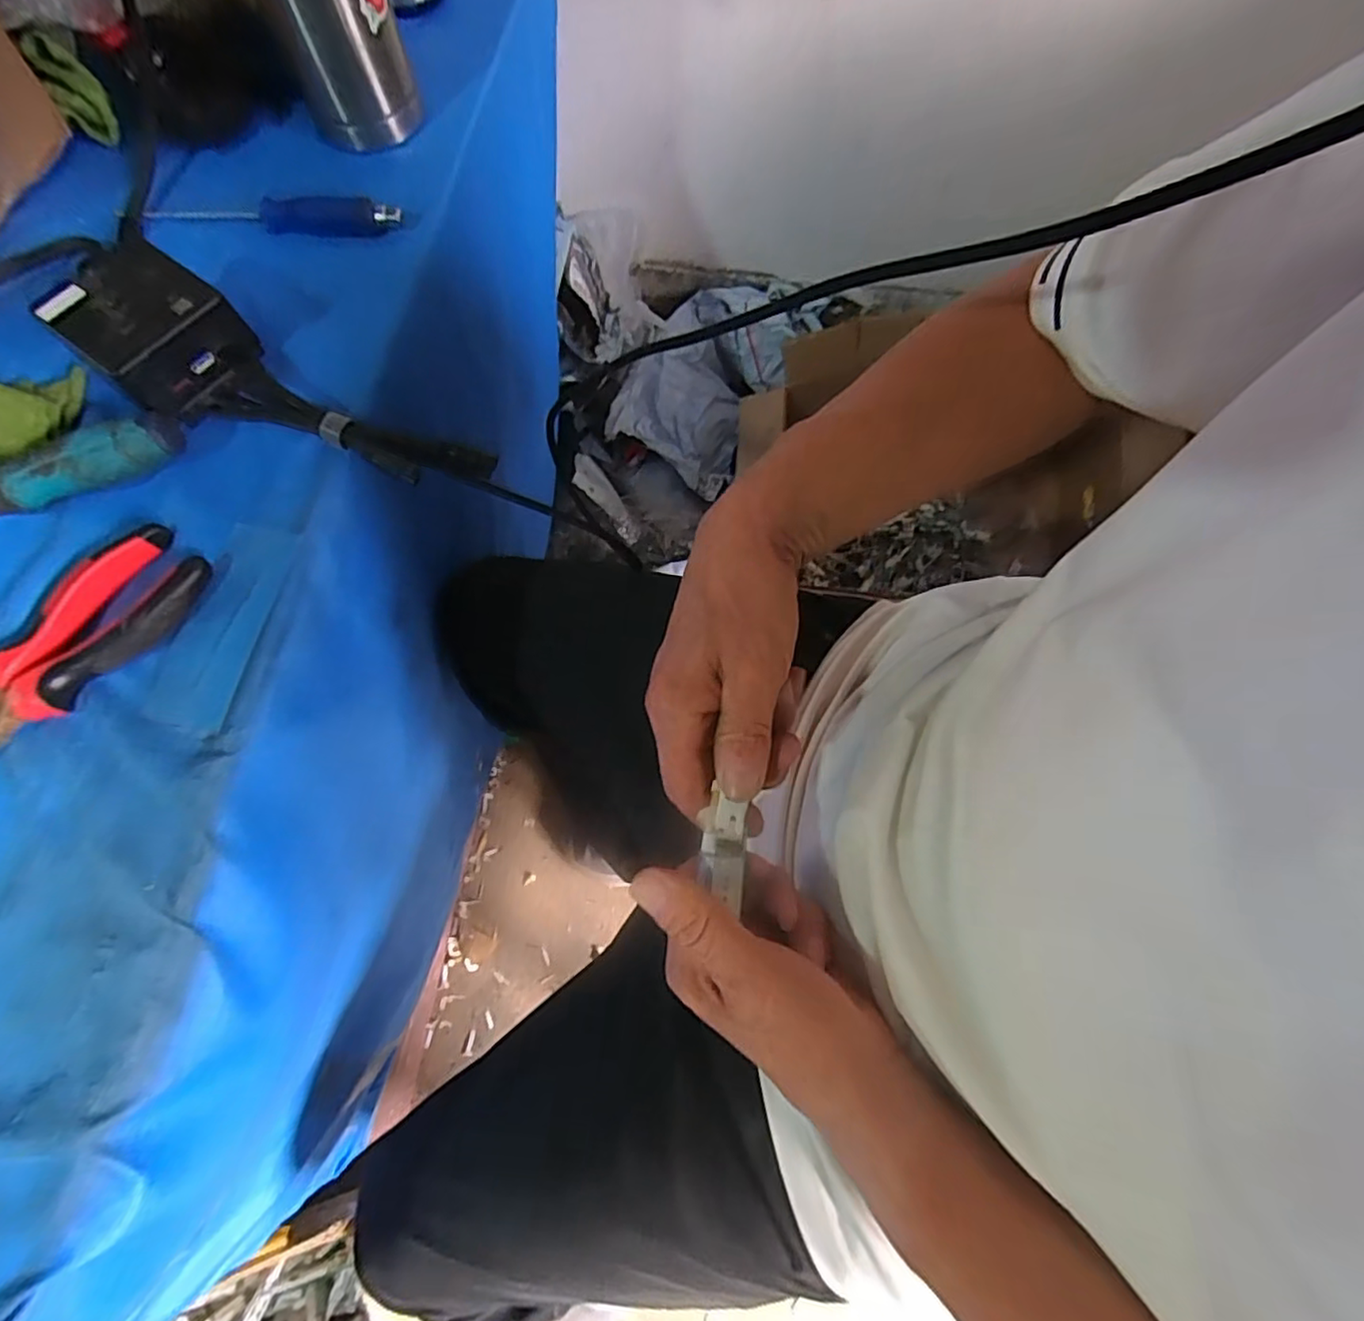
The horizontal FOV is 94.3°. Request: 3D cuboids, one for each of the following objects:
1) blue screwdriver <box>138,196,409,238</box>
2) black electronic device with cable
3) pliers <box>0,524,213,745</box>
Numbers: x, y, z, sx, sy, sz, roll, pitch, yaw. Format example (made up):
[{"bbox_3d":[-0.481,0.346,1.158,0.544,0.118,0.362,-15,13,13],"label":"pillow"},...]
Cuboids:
[{"bbox_3d":[-0.273,-0.296,0.422,0.178,0.020,0.024,1,70,0],"label":"blue screwdriver"},{"bbox_3d":[-0.303,-0.186,0.364,0.084,0.046,0.076,36,74,12],"label":"black electronic device with cable"},{"bbox_3d":[-0.309,-0.001,0.318,0.049,0.018,0.152,30,73,10],"label":"pliers"}]

